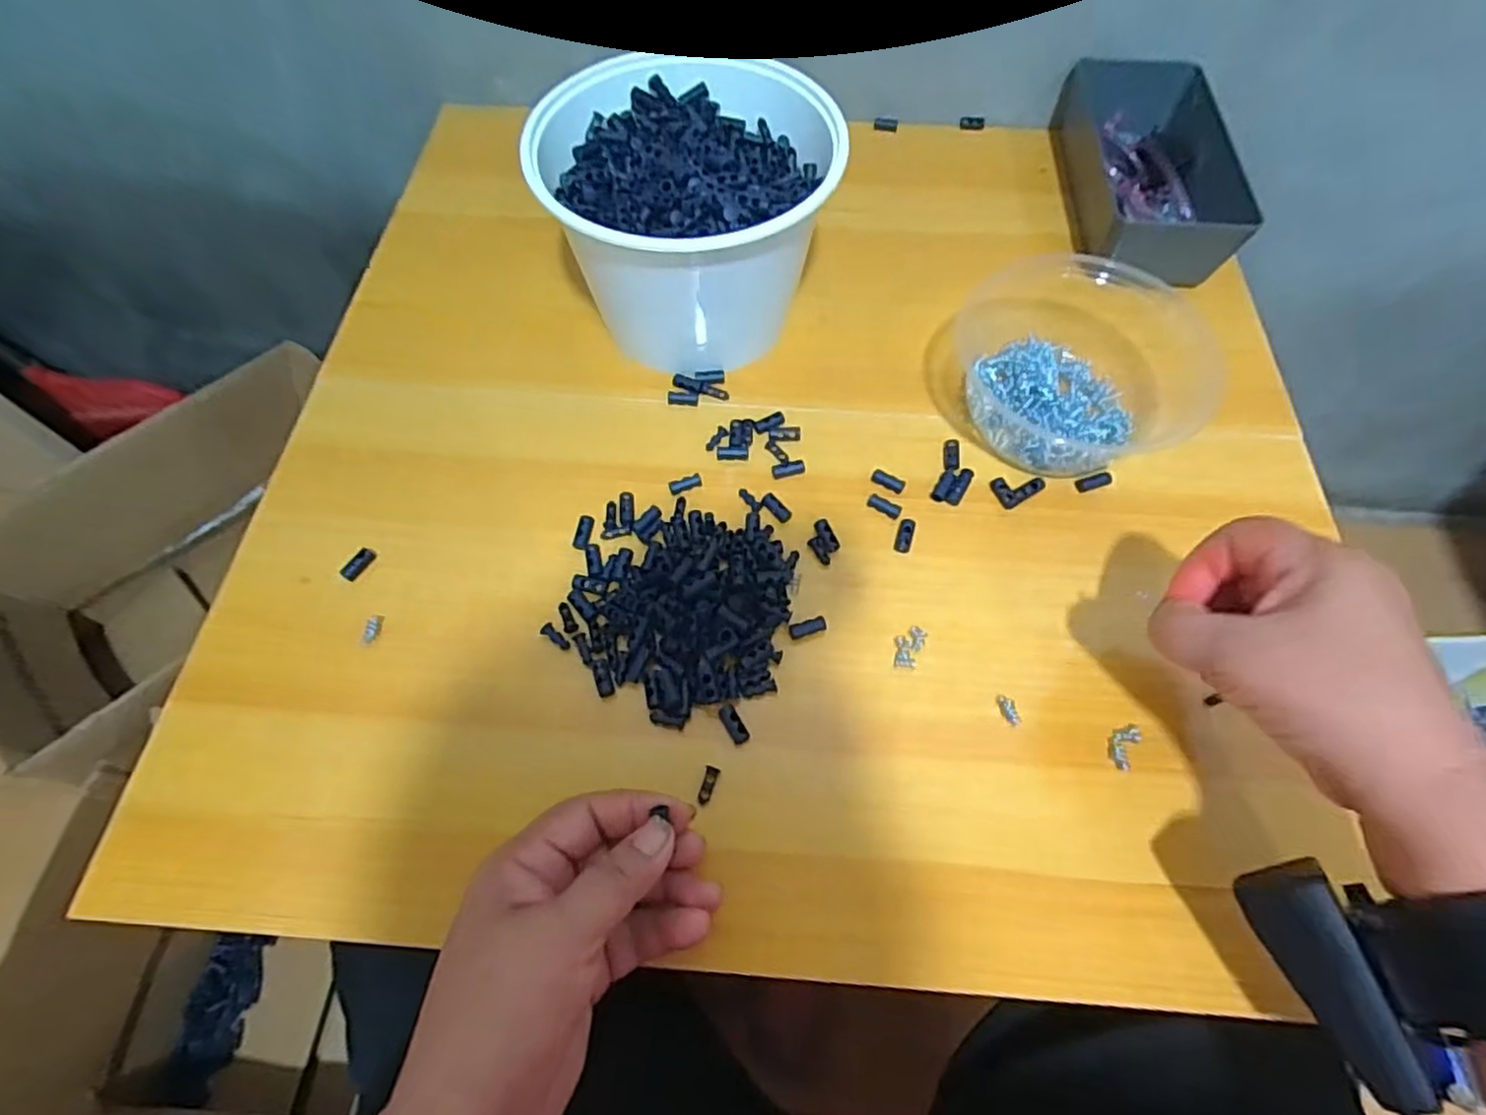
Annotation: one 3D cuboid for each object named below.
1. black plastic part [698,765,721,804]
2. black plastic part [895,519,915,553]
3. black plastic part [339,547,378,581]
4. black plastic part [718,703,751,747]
[{"bbox_3d":[-0.015,0.105,0.326,0.007,0.005,0.017,12,63,5],"label":"black plastic part"},{"bbox_3d":[0.088,-0.013,0.386,0.008,0.004,0.021,16,64,7],"label":"black plastic part"},{"bbox_3d":[-0.205,0.004,0.380,0.006,0.009,0.020,31,66,14],"label":"black plastic part"},{"bbox_3d":[-0.004,0.079,0.338,0.008,0.008,0.019,-29,67,-15],"label":"black plastic part"}]

